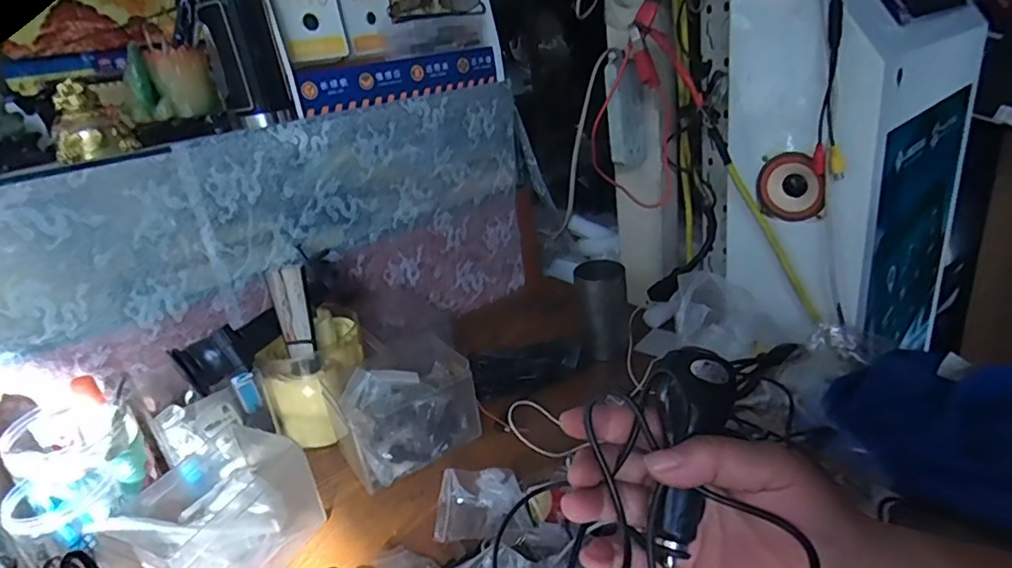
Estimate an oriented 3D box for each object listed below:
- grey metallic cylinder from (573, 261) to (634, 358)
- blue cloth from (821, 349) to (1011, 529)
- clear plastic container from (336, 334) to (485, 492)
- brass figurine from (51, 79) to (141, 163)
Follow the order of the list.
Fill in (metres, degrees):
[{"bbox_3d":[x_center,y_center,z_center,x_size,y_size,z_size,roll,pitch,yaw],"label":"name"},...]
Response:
[{"bbox_3d":[0.125,0.037,0.731,0.066,0.117,0.065,-5,23,6],"label":"grey metallic cylinder"},{"bbox_3d":[0.374,0.120,0.462,0.201,0.038,0.128,13,62,44],"label":"blue cloth"},{"bbox_3d":[-0.111,0.132,0.611,0.139,0.094,0.113,-18,25,-23],"label":"clear plastic container"},{"bbox_3d":[-0.426,-0.166,0.579,0.071,0.069,0.034,-22,27,-30],"label":"brass figurine"}]

